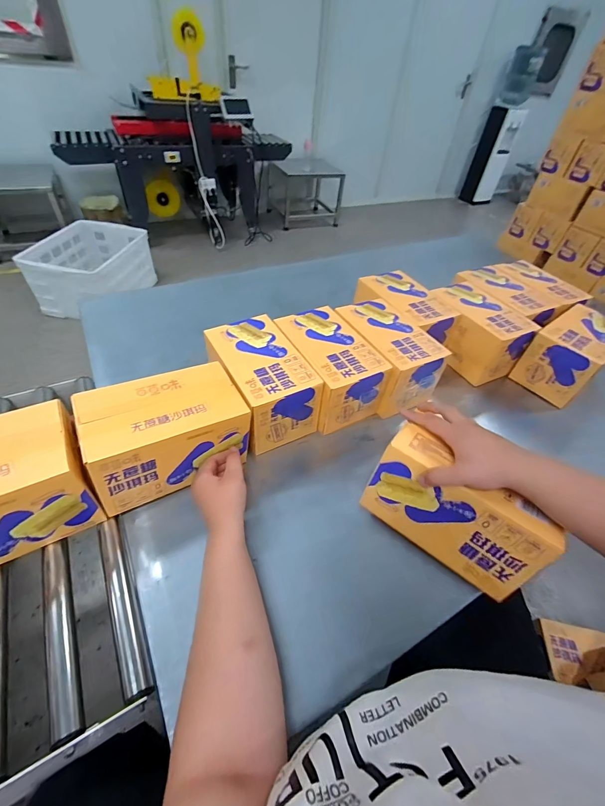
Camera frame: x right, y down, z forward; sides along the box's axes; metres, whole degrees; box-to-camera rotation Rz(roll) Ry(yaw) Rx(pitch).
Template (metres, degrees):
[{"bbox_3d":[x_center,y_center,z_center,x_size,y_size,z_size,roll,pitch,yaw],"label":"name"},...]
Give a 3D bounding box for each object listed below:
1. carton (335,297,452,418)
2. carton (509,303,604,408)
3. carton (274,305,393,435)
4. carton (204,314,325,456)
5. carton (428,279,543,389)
[{"bbox_3d":[0.183,-0.112,0.734,0.146,0.110,0.230,-16,51,-20],"label":"carton"},{"bbox_3d":[0.633,-0.119,0.804,0.210,0.133,0.132,-29,57,-29],"label":"carton"},{"bbox_3d":[0.049,-0.076,0.694,0.134,0.120,0.221,-20,53,-23],"label":"carton"},{"bbox_3d":[-0.079,-0.043,0.651,0.137,0.120,0.220,-21,53,-24],"label":"carton"},{"bbox_3d":[0.421,-0.177,0.841,0.135,0.129,0.234,-19,52,-22],"label":"carton"}]

